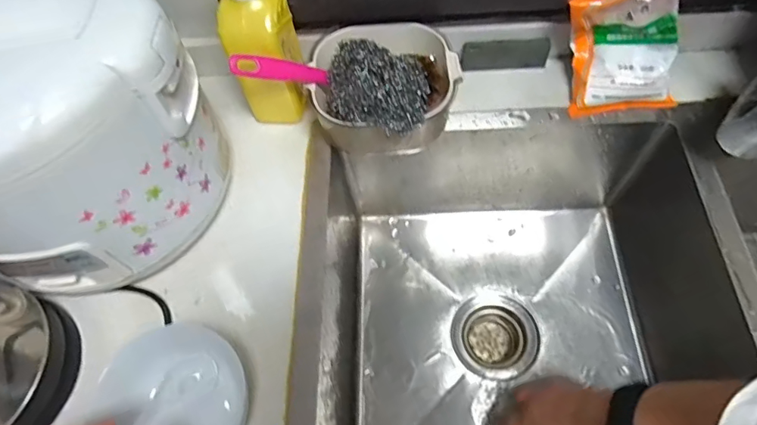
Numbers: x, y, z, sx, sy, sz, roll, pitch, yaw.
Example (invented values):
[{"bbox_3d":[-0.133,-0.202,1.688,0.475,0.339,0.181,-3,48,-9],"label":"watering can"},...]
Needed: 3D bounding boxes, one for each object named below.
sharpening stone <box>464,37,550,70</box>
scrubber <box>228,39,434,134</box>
[{"bbox_3d":[0.152,-0.191,0.578,0.099,0.037,0.013,2,42,7],"label":"sharpening stone"},{"bbox_3d":[-0.037,-0.143,0.484,0.180,0.055,0.097,13,64,10],"label":"scrubber"}]

